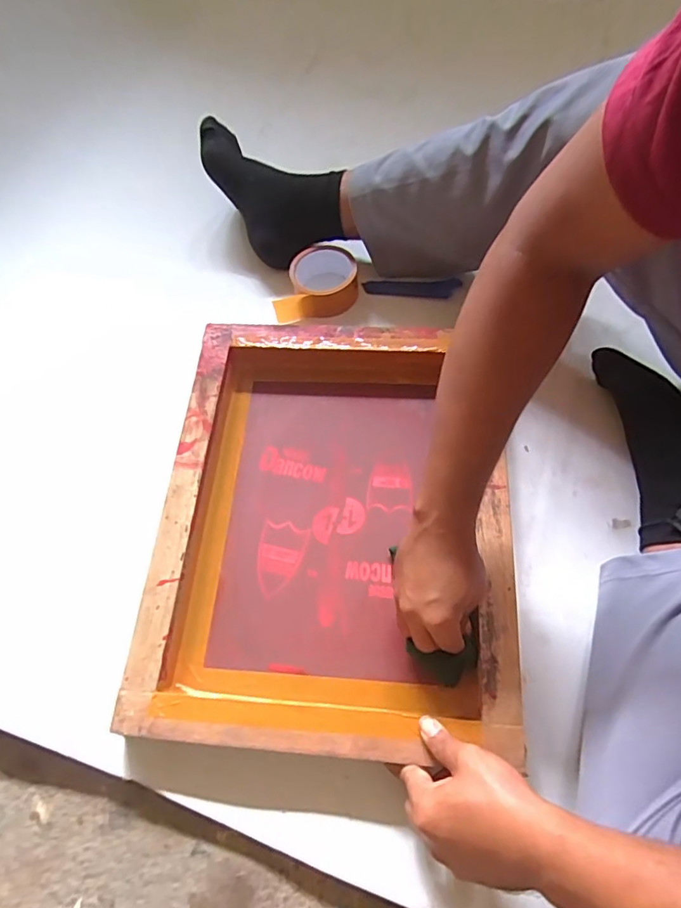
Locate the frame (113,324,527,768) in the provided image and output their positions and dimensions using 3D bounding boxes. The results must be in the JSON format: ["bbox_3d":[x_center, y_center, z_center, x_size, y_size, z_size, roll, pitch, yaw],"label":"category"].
[{"bbox_3d":[-0.009,0.061,0.555,0.371,0.068,0.454,2,62,5],"label":"frame"}]

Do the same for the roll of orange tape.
[{"bbox_3d":[-0.036,-0.240,0.688,0.113,0.052,0.090,-6,64,1],"label":"roll of orange tape"}]

